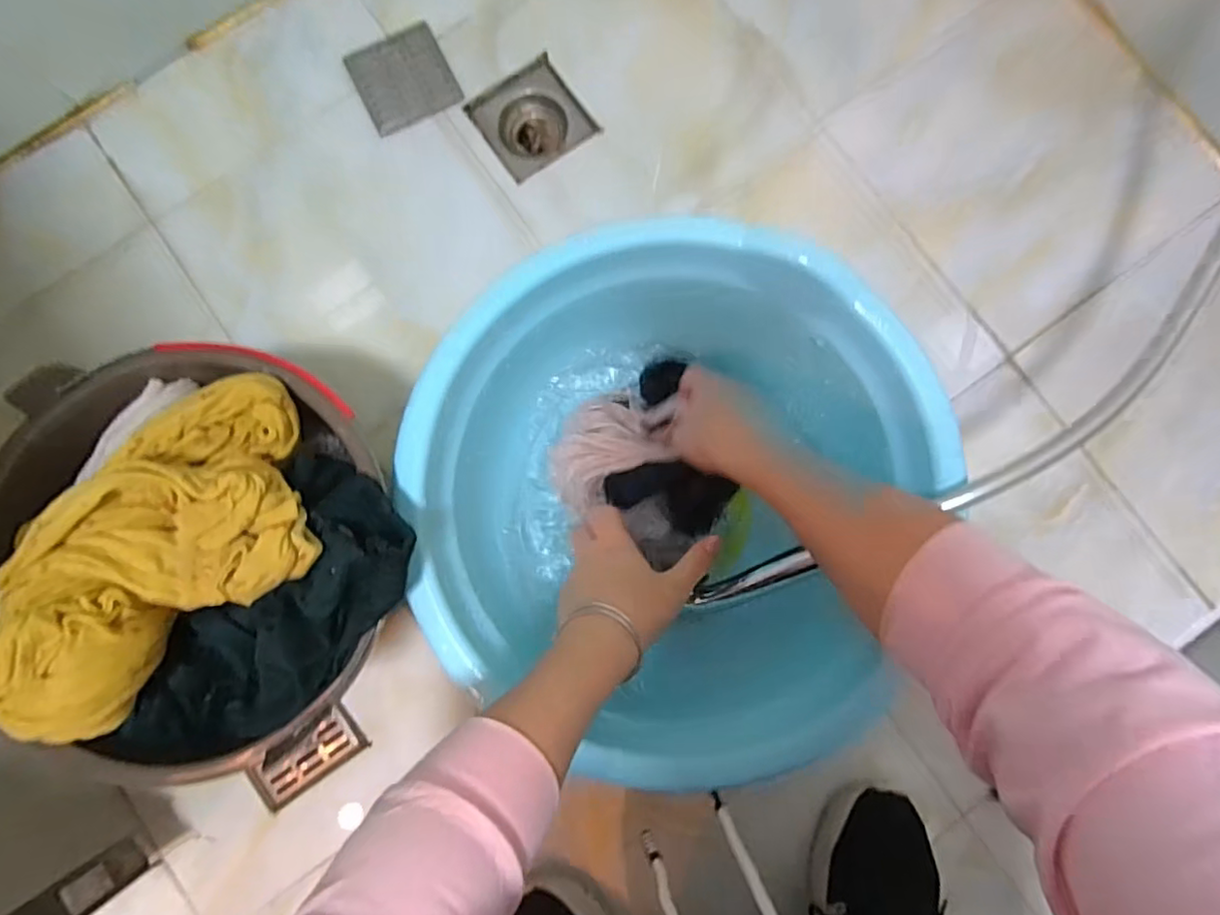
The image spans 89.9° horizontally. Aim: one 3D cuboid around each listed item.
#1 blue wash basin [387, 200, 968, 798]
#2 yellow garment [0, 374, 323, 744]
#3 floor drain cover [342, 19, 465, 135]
[{"bbox_3d":[0.040,0.026,0.498,0.361,0.168,0.368,0,85,0],"label":"blue wash basin"},{"bbox_3d":[-0.258,0.045,0.351,0.190,0.082,0.132,-42,86,-4],"label":"yellow garment"},{"bbox_3d":[-0.206,-0.379,0.610,0.092,0.005,0.084,-29,94,-7],"label":"floor drain cover"}]

